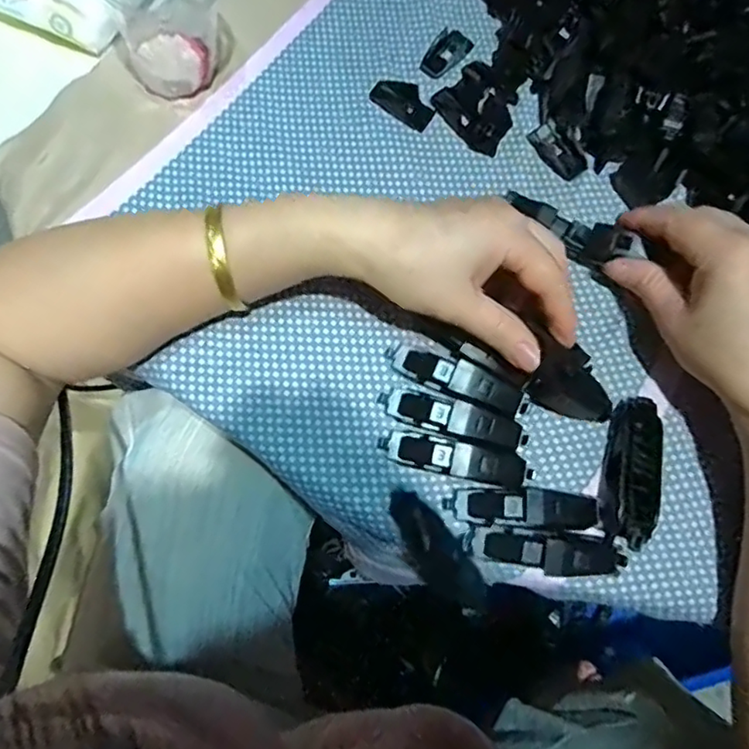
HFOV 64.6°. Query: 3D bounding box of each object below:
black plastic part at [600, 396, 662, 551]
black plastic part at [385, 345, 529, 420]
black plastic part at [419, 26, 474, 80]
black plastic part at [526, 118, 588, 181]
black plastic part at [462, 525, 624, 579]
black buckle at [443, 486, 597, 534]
[{"bbox_3d":[0.136,0.049,0.314,0.023,0.018,0.078,10,74,2],"label":"black plastic part"},{"bbox_3d":[0.045,0.004,0.323,0.080,0.018,0.019,21,74,5],"label":"black plastic part"},{"bbox_3d":[0.048,-0.211,0.388,0.021,0.009,0.042,29,75,7],"label":"black plastic part"},{"bbox_3d":[0.115,-0.140,0.371,0.019,0.006,0.040,-36,78,-11],"label":"black plastic part"},{"bbox_3d":[0.087,0.089,0.295,0.078,0.021,0.019,8,74,1],"label":"black plastic part"},{"bbox_3d":[0.077,0.069,0.302,0.076,0.020,0.019,4,74,0],"label":"black buckle"}]

